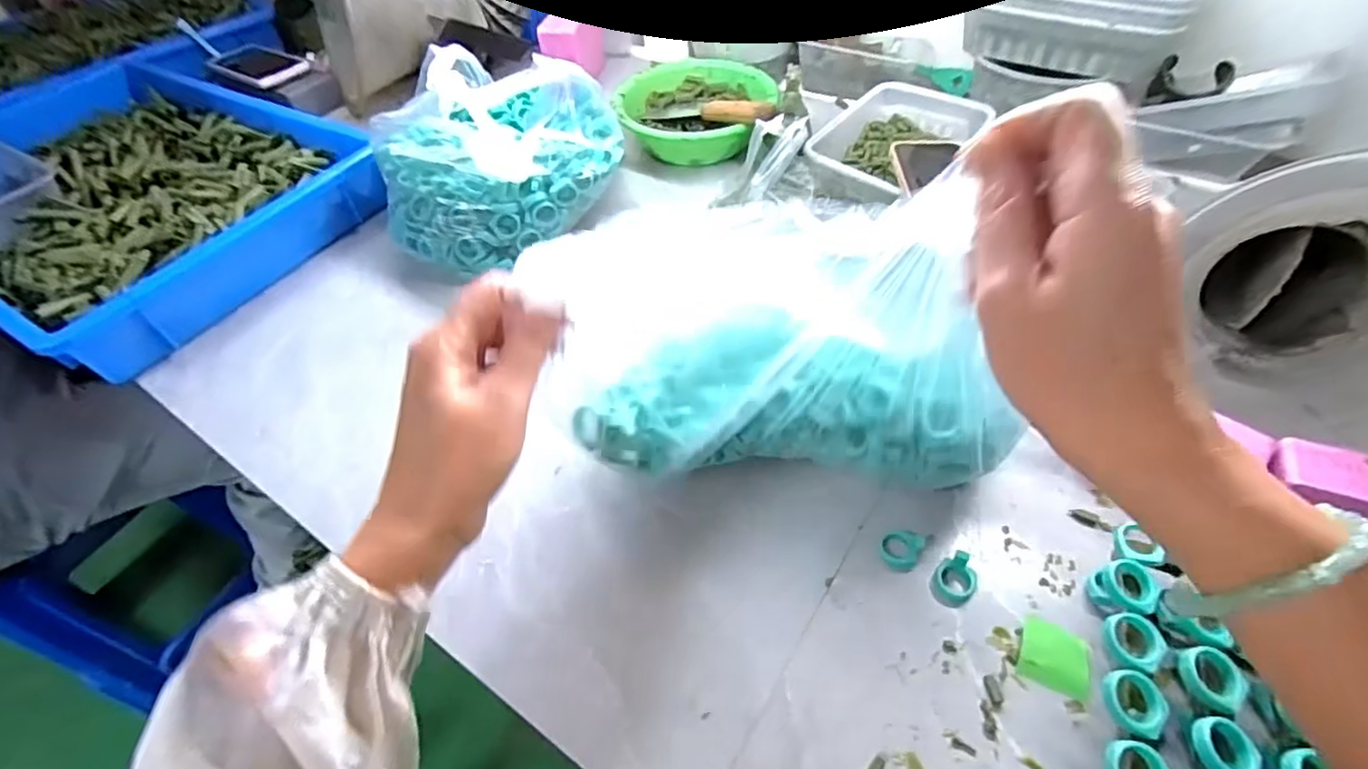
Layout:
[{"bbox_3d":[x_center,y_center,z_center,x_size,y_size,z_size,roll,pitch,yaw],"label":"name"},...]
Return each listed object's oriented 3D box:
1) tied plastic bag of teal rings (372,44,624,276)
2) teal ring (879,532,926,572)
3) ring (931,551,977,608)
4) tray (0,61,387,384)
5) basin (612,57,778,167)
[{"bbox_3d":[-0.186,-0.242,0.636,0.263,0.165,0.168,-28,54,-17],"label":"tied plastic bag of teal rings"},{"bbox_3d":[0.149,0.114,0.419,0.026,0.018,0.024,-3,51,3],"label":"teal ring"},{"bbox_3d":[0.179,0.128,0.401,0.030,0.019,0.026,-33,55,-20],"label":"ring"},{"bbox_3d":[-0.680,-0.248,0.749,0.600,0.075,0.405,23,56,22],"label":"tray"},{"bbox_3d":[0.021,-0.365,0.803,0.195,0.068,0.196,-3,51,3],"label":"basin"}]

